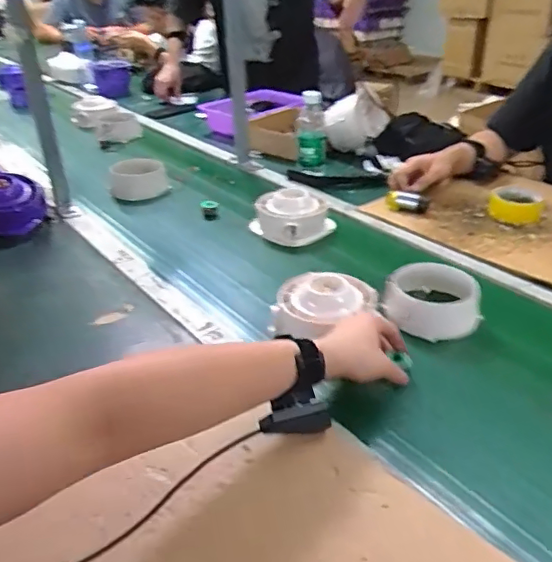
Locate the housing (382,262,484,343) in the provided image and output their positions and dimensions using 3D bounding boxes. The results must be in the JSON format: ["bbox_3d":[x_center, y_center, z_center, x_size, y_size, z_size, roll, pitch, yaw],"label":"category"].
[{"bbox_3d":[0.218,0.028,0.788,0.127,0.054,0.107,5,32,10],"label":"housing"}]

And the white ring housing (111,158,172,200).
[{"bbox_3d":[-0.287,-0.219,1.181,0.121,0.065,0.119,-7,32,-9],"label":"white ring housing"}]

